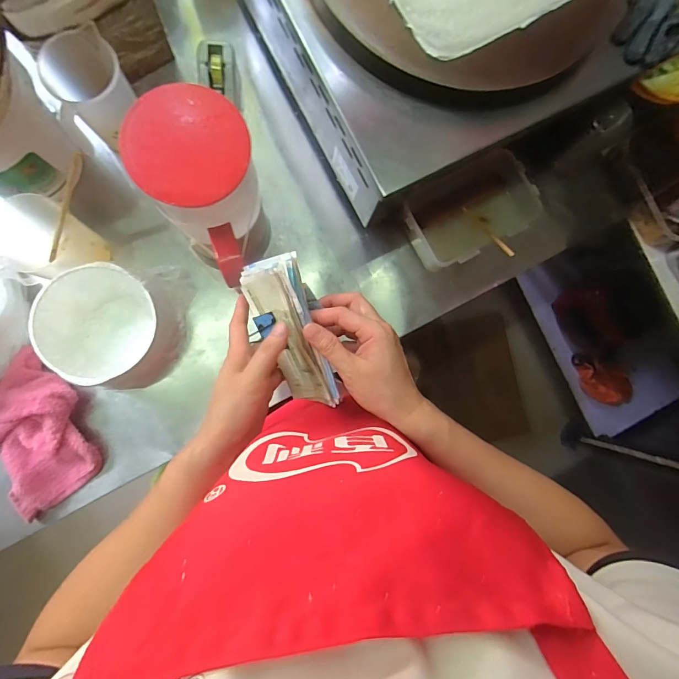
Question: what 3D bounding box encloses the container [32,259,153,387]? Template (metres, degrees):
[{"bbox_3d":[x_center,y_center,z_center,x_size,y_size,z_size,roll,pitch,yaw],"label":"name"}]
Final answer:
[{"bbox_3d":[-0.334,-0.024,0.534,0.120,0.098,0.162,-10,88,-7],"label":"container"}]

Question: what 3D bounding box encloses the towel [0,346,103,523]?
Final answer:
[{"bbox_3d":[-0.421,0.132,0.532,0.147,0.048,0.190,-36,91,-7],"label":"towel"}]

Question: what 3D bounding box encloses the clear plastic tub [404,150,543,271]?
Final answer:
[{"bbox_3d":[0.203,-0.193,0.602,0.206,0.065,0.152,-21,90,-7],"label":"clear plastic tub"}]

